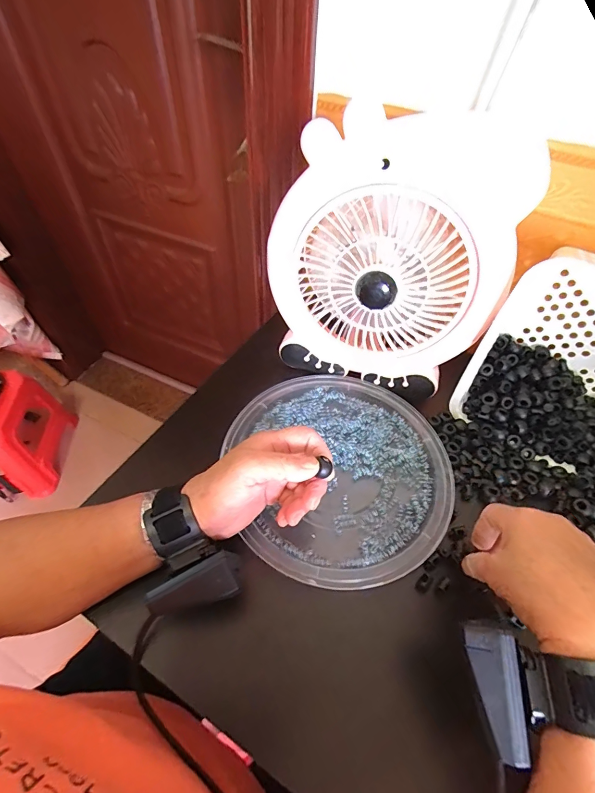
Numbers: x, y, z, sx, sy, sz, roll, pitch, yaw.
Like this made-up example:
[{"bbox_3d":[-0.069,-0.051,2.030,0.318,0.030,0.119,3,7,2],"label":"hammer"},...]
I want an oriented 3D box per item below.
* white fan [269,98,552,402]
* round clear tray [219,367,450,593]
[{"bbox_3d":[0.084,-0.121,0.388,0.235,0.262,0.071,11,52,5],"label":"white fan"},{"bbox_3d":[0.047,0.068,0.396,0.217,0.017,0.235,2,52,-2],"label":"round clear tray"}]

